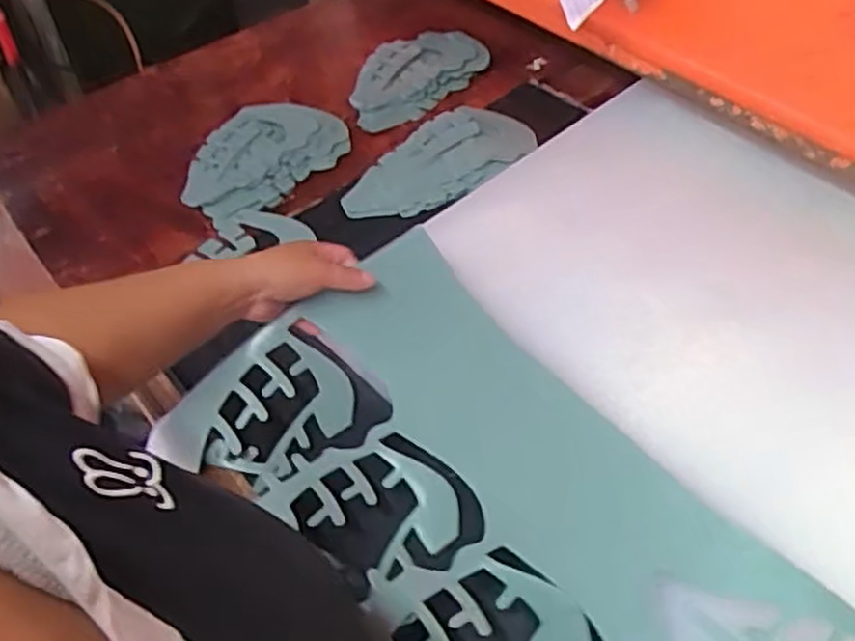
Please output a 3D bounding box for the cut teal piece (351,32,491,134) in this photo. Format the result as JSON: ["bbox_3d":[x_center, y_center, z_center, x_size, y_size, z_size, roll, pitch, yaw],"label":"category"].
[{"bbox_3d":[-0.015,-0.332,1.030,0.236,0.027,0.141,-37,61,-27],"label":"cut teal piece"}]

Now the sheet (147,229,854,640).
[{"bbox_3d":[0.045,0.152,0.527,0.297,0.116,0.514,-30,54,-22],"label":"sheet"}]

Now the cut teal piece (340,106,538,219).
[{"bbox_3d":[0.016,-0.179,0.880,0.245,0.019,0.136,-36,53,-23],"label":"cut teal piece"}]

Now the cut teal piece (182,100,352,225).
[{"bbox_3d":[-0.199,-0.200,0.921,0.145,0.021,0.217,32,57,27],"label":"cut teal piece"}]

